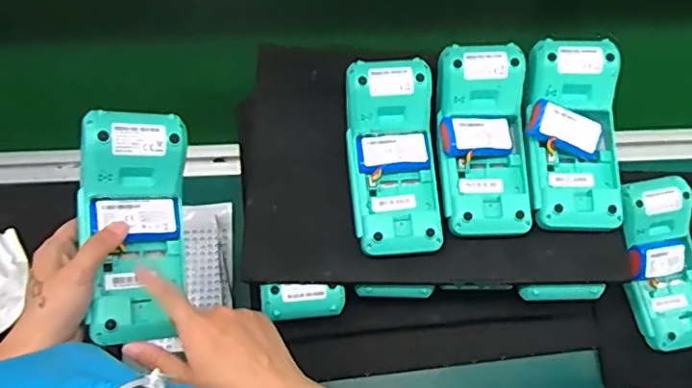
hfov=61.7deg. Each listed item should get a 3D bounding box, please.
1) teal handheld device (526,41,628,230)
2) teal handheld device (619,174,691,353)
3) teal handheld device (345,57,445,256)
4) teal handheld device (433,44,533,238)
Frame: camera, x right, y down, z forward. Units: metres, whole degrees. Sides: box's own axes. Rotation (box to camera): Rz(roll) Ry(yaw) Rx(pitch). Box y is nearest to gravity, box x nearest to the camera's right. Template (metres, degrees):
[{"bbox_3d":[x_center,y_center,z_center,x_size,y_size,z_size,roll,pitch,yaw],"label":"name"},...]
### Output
[{"bbox_3d":[0.212,-0.054,0.537,0.083,0.038,0.175,0,85,0],"label":"teal handheld device"},{"bbox_3d":[0.341,0.073,0.618,0.083,0.033,0.178,-9,87,-4],"label":"teal handheld device"},{"bbox_3d":[0.043,-0.034,0.531,0.079,0.032,0.175,-4,87,-2],"label":"teal handheld device"},{"bbox_3d":[0.127,-0.048,0.539,0.079,0.039,0.175,-1,87,-1],"label":"teal handheld device"}]

